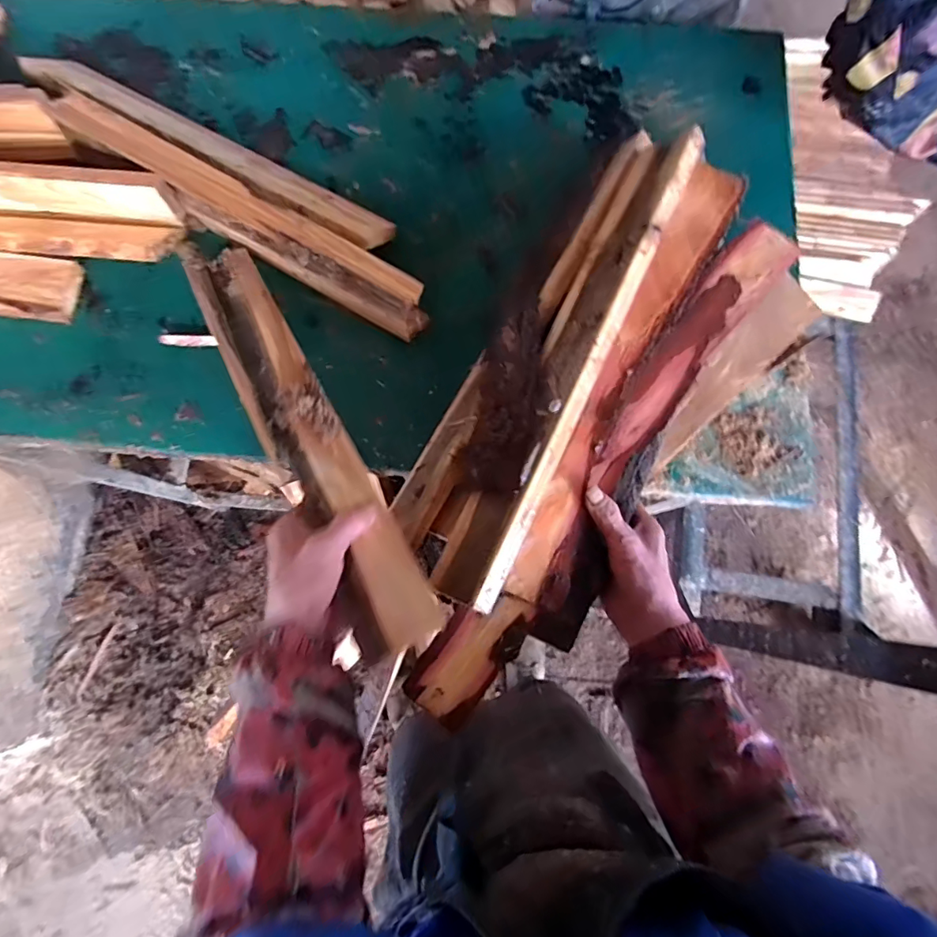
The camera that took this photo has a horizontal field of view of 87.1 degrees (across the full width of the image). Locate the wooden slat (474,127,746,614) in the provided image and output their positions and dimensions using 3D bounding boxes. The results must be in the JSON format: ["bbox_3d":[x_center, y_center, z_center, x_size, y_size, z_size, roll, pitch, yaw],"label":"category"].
[{"bbox_3d":[0.142,-0.100,0.462,0.073,0.052,0.494,27,79,6],"label":"wooden slat"}]

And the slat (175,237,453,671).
[{"bbox_3d":[-0.170,-0.056,0.477,0.070,0.025,0.495,-31,66,-7],"label":"slat"}]

